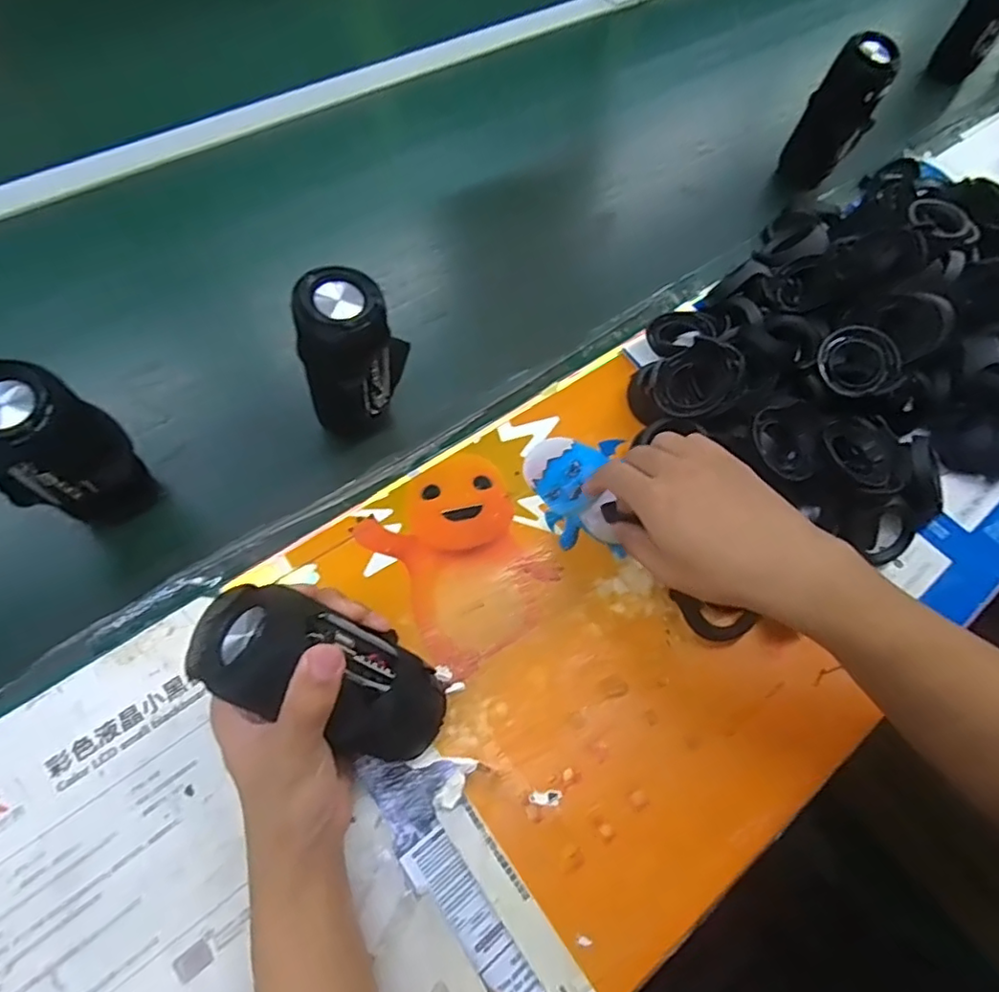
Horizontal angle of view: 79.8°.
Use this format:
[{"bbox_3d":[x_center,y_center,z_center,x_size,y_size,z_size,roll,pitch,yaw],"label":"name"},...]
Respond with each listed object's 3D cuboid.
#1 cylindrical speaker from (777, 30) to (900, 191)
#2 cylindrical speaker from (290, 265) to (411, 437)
[{"bbox_3d":[0.388,-0.437,0.688,0.070,0.138,0.061,29,64,10],"label":"cylindrical speaker"},{"bbox_3d":[-0.116,-0.111,0.481,0.053,0.142,0.065,27,64,9],"label":"cylindrical speaker"}]

